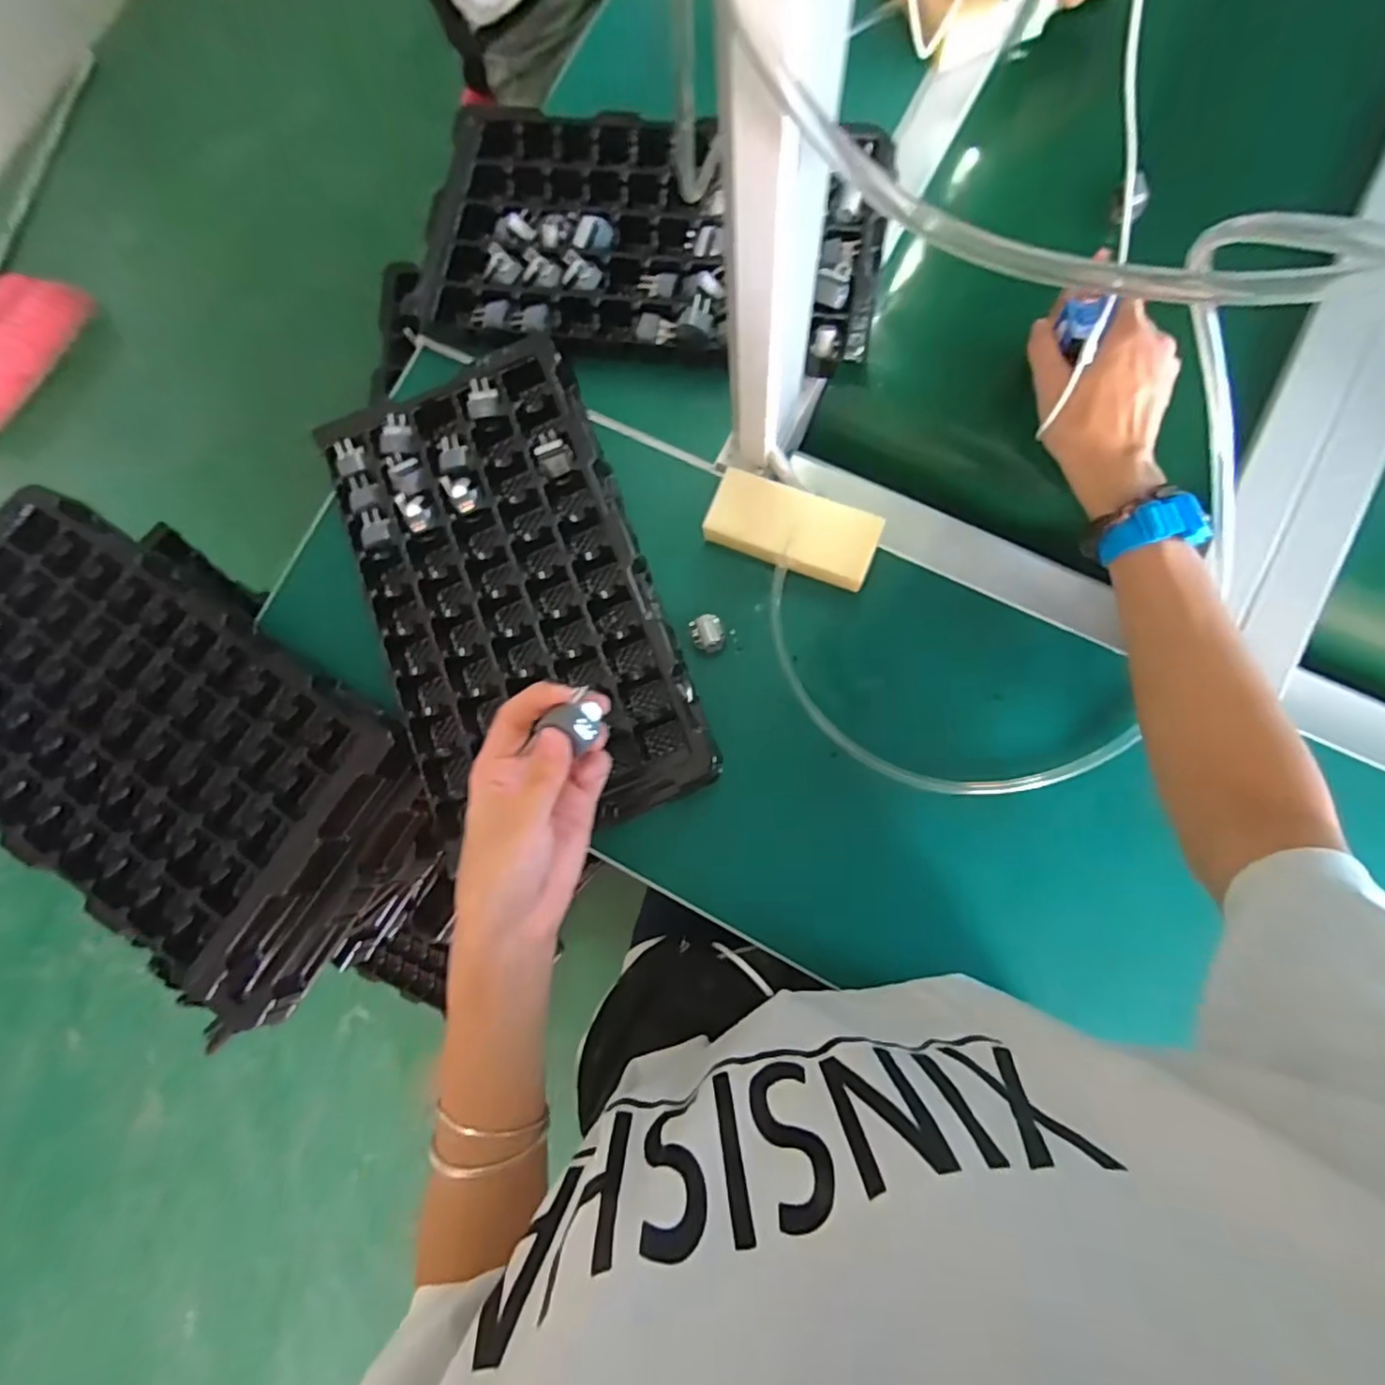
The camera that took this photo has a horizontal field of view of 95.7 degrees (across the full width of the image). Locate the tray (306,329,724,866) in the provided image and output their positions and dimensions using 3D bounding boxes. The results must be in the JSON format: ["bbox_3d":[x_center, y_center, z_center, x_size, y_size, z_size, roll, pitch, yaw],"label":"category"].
[{"bbox_3d":[-0.135,-0.072,0.464,0.202,0.035,0.359,-21,80,2],"label":"tray"}]

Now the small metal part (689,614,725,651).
[{"bbox_3d":[0.012,-0.042,0.462,0.023,0.031,0.023,-17,80,3],"label":"small metal part"}]

